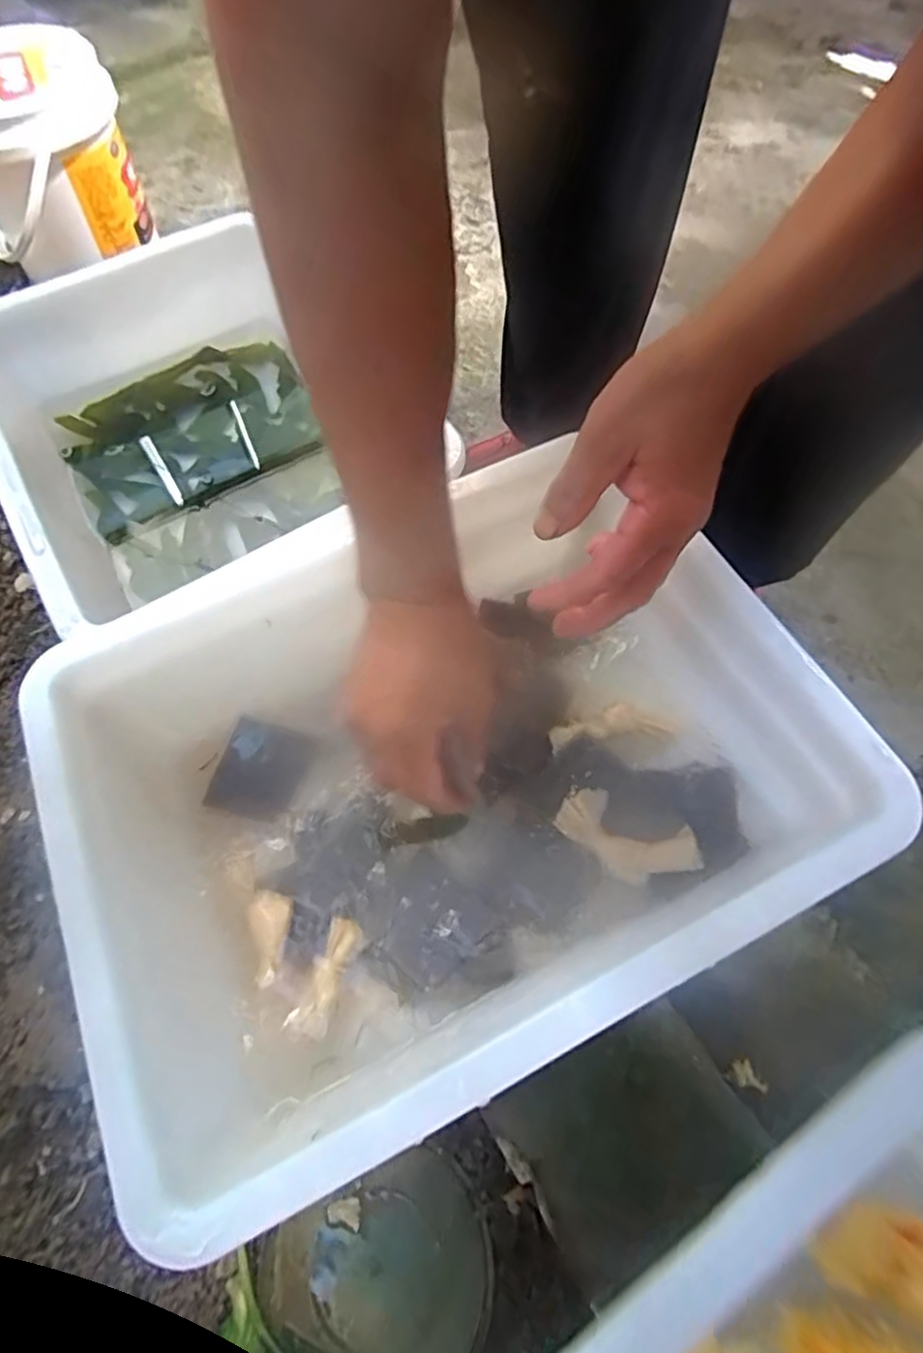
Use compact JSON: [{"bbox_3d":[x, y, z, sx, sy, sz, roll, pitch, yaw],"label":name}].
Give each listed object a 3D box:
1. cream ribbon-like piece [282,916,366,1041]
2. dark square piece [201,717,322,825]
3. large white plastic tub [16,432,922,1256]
[{"bbox_3d":[-0.073,0.162,0.348,0.021,0.010,0.059,20,64,12],"label":"cream ribbon-like piece"},{"bbox_3d":[-0.129,0.060,0.410,0.057,0.005,0.060,16,64,10],"label":"dark square piece"},{"bbox_3d":[0.003,0.059,0.343,0.341,0.113,0.247,-24,63,-12],"label":"large white plastic tub"}]

